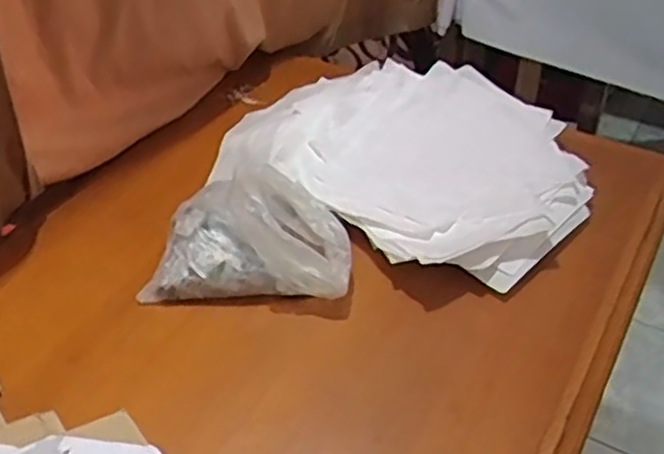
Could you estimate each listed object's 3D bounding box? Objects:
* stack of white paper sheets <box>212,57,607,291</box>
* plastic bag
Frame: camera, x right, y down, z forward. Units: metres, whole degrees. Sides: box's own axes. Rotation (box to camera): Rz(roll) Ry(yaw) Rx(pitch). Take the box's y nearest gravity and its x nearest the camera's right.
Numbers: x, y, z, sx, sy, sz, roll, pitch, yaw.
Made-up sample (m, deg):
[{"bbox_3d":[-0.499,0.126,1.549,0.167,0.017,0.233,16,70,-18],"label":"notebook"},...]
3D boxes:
[{"bbox_3d":[0.114,-0.107,1.075,0.506,0.070,0.414,30,50,31],"label":"stack of white paper sheets"},{"bbox_3d":[-0.099,-0.004,0.934,0.250,0.136,0.177,3,41,4],"label":"plastic bag"}]

